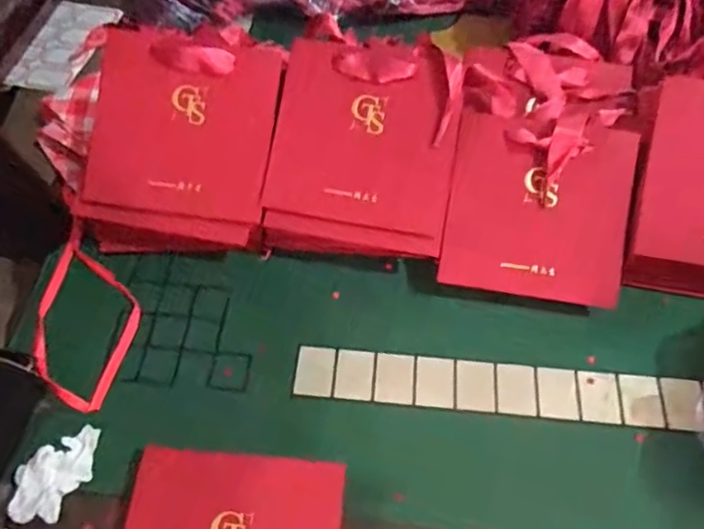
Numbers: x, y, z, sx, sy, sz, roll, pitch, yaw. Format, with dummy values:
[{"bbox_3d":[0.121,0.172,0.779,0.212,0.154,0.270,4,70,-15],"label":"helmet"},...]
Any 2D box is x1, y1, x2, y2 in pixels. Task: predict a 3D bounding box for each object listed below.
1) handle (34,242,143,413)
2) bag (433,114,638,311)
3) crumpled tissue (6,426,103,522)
[{"bbox_3d":[-0.219,0.049,0.466,0.088,0.017,0.124,13,60,7],"label":"handle"},{"bbox_3d":[0.148,-0.043,0.459,0.141,0.008,0.138,9,91,0],"label":"bag"},{"bbox_3d":[-0.206,0.143,0.402,0.039,0.028,0.068,30,63,17],"label":"crumpled tissue"}]

